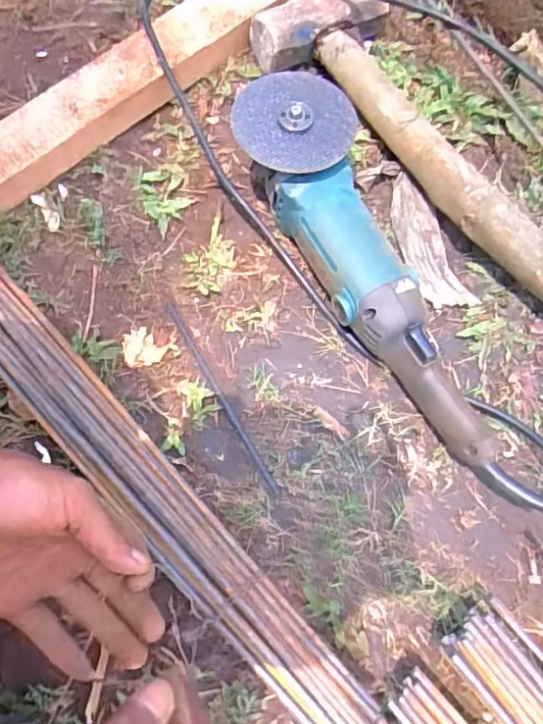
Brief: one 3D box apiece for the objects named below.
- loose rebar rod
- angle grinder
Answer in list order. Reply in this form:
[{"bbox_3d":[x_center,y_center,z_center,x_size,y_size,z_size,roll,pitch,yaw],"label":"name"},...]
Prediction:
[{"bbox_3d":[-0.042,0.027,0.468,0.007,0.004,0.181,-29,75,-9],"label":"loose rebar rod"},{"bbox_3d":[0.079,-0.080,0.458,0.094,0.077,0.343,-28,76,-11],"label":"angle grinder"}]

